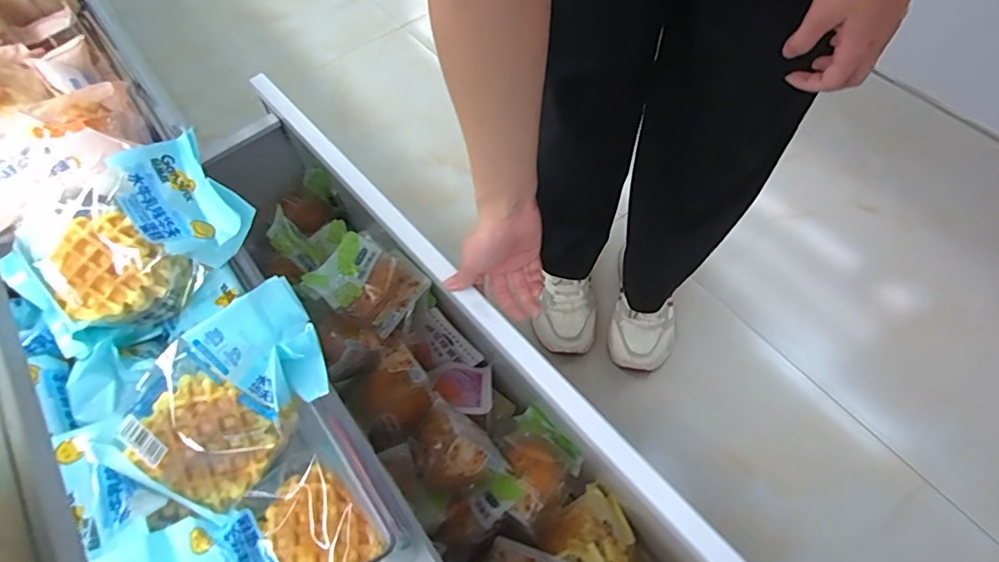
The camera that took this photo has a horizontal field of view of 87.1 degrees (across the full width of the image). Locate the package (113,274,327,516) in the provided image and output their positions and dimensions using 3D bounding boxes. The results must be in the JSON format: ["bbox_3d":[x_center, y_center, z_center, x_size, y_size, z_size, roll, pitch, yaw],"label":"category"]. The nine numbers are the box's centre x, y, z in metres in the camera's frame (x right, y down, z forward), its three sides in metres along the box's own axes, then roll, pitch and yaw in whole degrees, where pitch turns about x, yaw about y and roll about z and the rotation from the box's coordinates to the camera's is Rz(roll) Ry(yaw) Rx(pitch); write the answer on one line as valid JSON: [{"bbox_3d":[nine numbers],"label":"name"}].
[{"bbox_3d":[-0.170,0.069,0.341,0.089,0.029,0.134,38,75,-15],"label":"package"}]

